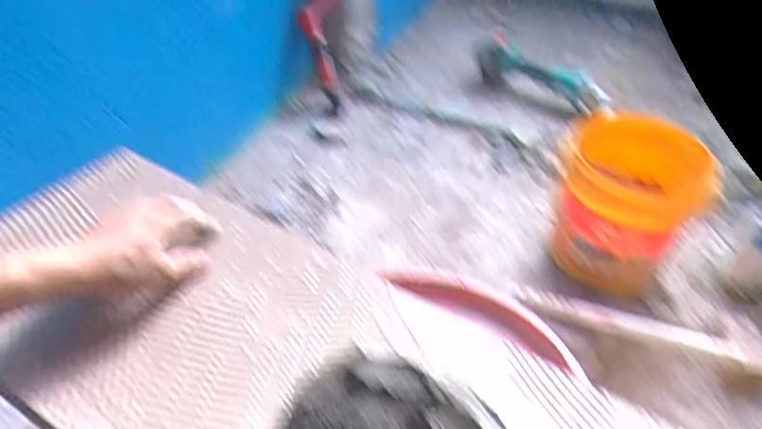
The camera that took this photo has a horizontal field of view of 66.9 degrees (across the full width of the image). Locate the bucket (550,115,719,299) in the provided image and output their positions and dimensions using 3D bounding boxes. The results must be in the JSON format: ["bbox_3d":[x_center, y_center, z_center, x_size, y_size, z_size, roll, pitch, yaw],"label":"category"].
[{"bbox_3d":[0.442,-0.009,1.065,0.248,0.253,0.248,3,41,-2],"label":"bucket"}]

